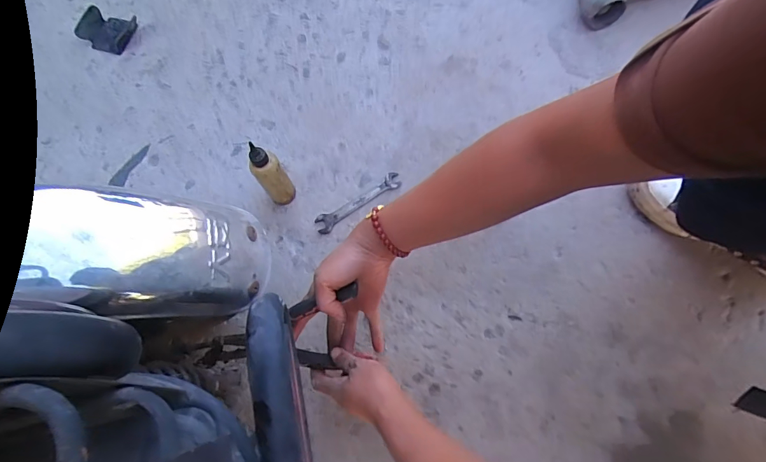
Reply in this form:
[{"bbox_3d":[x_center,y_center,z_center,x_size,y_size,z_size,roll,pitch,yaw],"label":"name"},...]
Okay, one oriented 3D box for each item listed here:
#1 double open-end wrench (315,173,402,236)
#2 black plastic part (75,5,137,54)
[{"bbox_3d":[-0.037,-0.043,0.645,0.142,0.005,0.028,-31,76,-4],"label":"double open-end wrench"},{"bbox_3d":[-0.478,-0.348,0.737,0.086,0.032,0.067,17,73,9],"label":"black plastic part"}]

